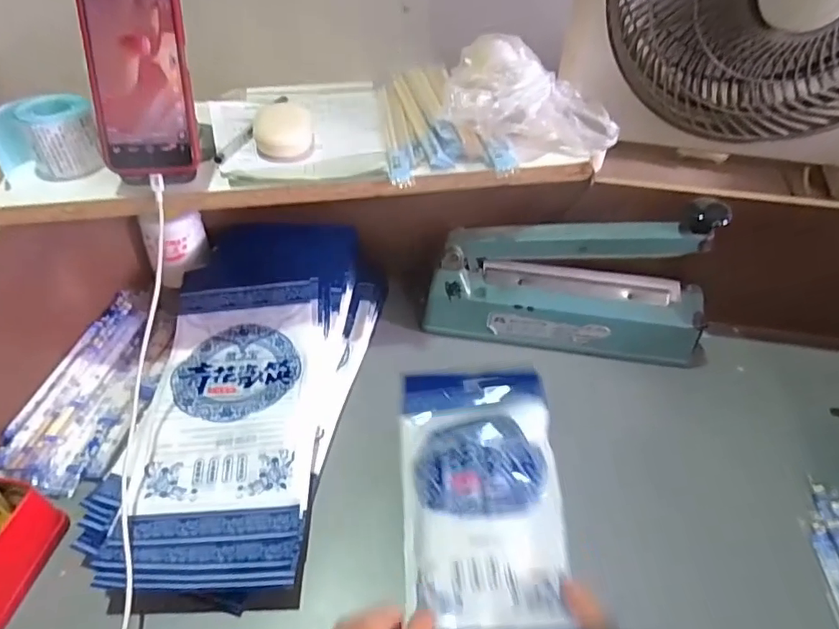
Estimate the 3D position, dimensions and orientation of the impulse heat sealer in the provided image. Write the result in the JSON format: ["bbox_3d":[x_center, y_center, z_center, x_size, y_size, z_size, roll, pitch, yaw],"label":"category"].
[{"bbox_3d":[0.166,-0.037,0.589,0.299,0.164,0.077,12,45,9],"label":"impulse heat sealer"}]

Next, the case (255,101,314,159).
[{"bbox_3d":[-0.135,-0.185,0.540,0.055,0.027,0.068,-3,44,-6],"label":"case"}]

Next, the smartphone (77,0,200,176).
[{"bbox_3d":[-0.237,-0.205,0.456,0.078,0.165,0.009,-4,13,-7],"label":"smartphone"}]

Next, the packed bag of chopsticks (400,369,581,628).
[{"bbox_3d":[0.053,0.153,0.465,0.148,0.035,0.323,1,33,-2],"label":"packed bag of chopsticks"}]

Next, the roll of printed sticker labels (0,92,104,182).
[{"bbox_3d":[-0.343,-0.161,0.496,0.086,0.061,0.055,-26,51,-27],"label":"roll of printed sticker labels"}]

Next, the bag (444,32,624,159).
[{"bbox_3d":[0.112,-0.222,0.552,0.176,0.083,0.094,3,44,0],"label":"bag"}]

